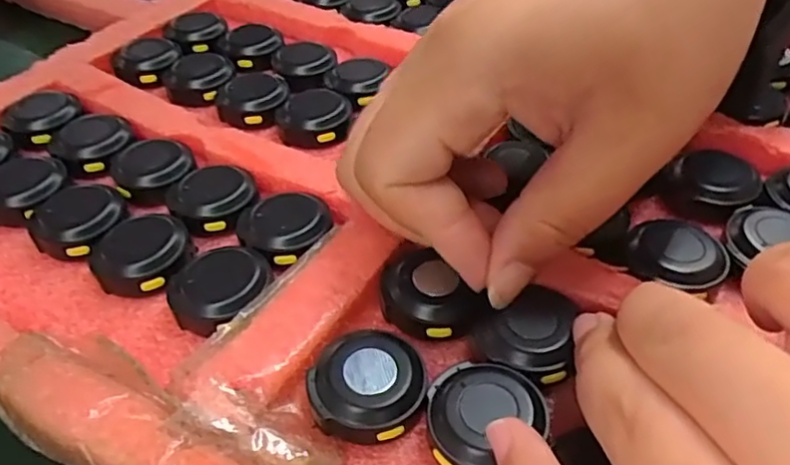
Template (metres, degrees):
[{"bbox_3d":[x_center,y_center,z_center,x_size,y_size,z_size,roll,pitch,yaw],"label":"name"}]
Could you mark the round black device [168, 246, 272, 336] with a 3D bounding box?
[{"bbox_3d":[-0.053,0.017,0.195,0.030,0.010,0.028,-2,46,2],"label":"round black device"}]

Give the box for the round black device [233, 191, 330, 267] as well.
[{"bbox_3d":[-0.036,-0.002,0.212,0.030,0.007,0.029,-2,46,2],"label":"round black device"}]

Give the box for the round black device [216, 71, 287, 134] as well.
[{"bbox_3d":[-0.061,-0.057,0.271,0.030,0.012,0.030,-11,47,-7],"label":"round black device"}]

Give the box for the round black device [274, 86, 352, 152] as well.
[{"bbox_3d":[-0.033,-0.047,0.262,0.030,0.011,0.030,-2,46,2],"label":"round black device"}]

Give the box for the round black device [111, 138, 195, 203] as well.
[{"bbox_3d":[-0.089,-0.024,0.237,0.028,0.007,0.029,-2,46,2],"label":"round black device"}]

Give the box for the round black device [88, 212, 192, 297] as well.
[{"bbox_3d":[-0.083,0.008,0.207,0.030,0.010,0.027,-15,47,-11],"label":"round black device"}]

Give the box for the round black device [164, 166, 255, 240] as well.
[{"bbox_3d":[-0.064,-0.012,0.225,0.029,0.009,0.028,-2,46,2],"label":"round black device"}]

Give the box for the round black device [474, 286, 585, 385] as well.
[{"bbox_3d":[0.036,0.026,0.174,0.025,0.008,0.026,-2,46,2],"label":"round black device"}]

